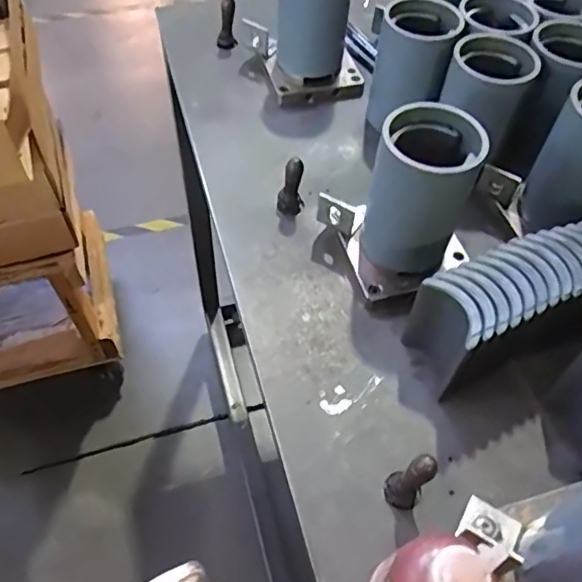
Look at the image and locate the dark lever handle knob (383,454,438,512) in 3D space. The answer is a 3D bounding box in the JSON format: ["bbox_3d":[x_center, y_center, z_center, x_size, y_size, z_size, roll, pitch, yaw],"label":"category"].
[{"bbox_3d":[0.083,0.133,0.401,0.026,0.061,0.022,24,58,15],"label":"dark lever handle knob"}]

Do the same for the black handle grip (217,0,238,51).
[{"bbox_3d":[-0.080,-0.341,0.732,0.024,0.061,0.018,12,32,7],"label":"black handle grip"}]

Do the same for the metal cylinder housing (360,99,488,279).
[{"bbox_3d":[0.109,-0.081,0.500,0.084,0.145,0.079,22,57,14],"label":"metal cylinder housing"}]

